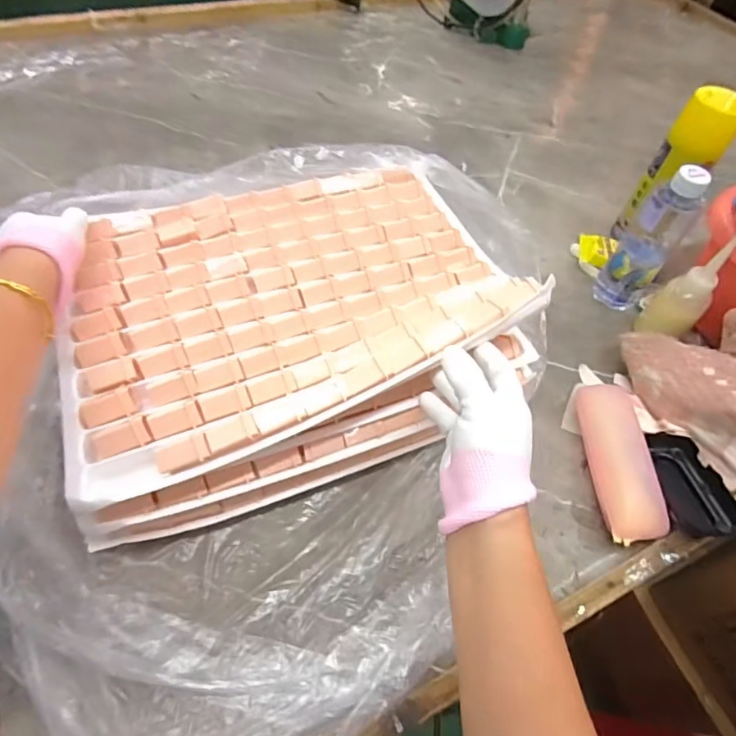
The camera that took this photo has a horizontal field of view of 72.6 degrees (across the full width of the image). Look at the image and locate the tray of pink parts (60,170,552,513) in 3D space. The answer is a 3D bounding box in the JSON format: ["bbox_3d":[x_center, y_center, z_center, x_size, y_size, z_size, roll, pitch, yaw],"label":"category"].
[{"bbox_3d":[-0.070,-0.077,0.437,0.376,0.047,0.284,-18,55,-14],"label":"tray of pink parts"}]

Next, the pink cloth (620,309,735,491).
[{"bbox_3d":[0.376,0.017,0.517,0.165,0.073,0.171,-15,56,-16],"label":"pink cloth"}]

